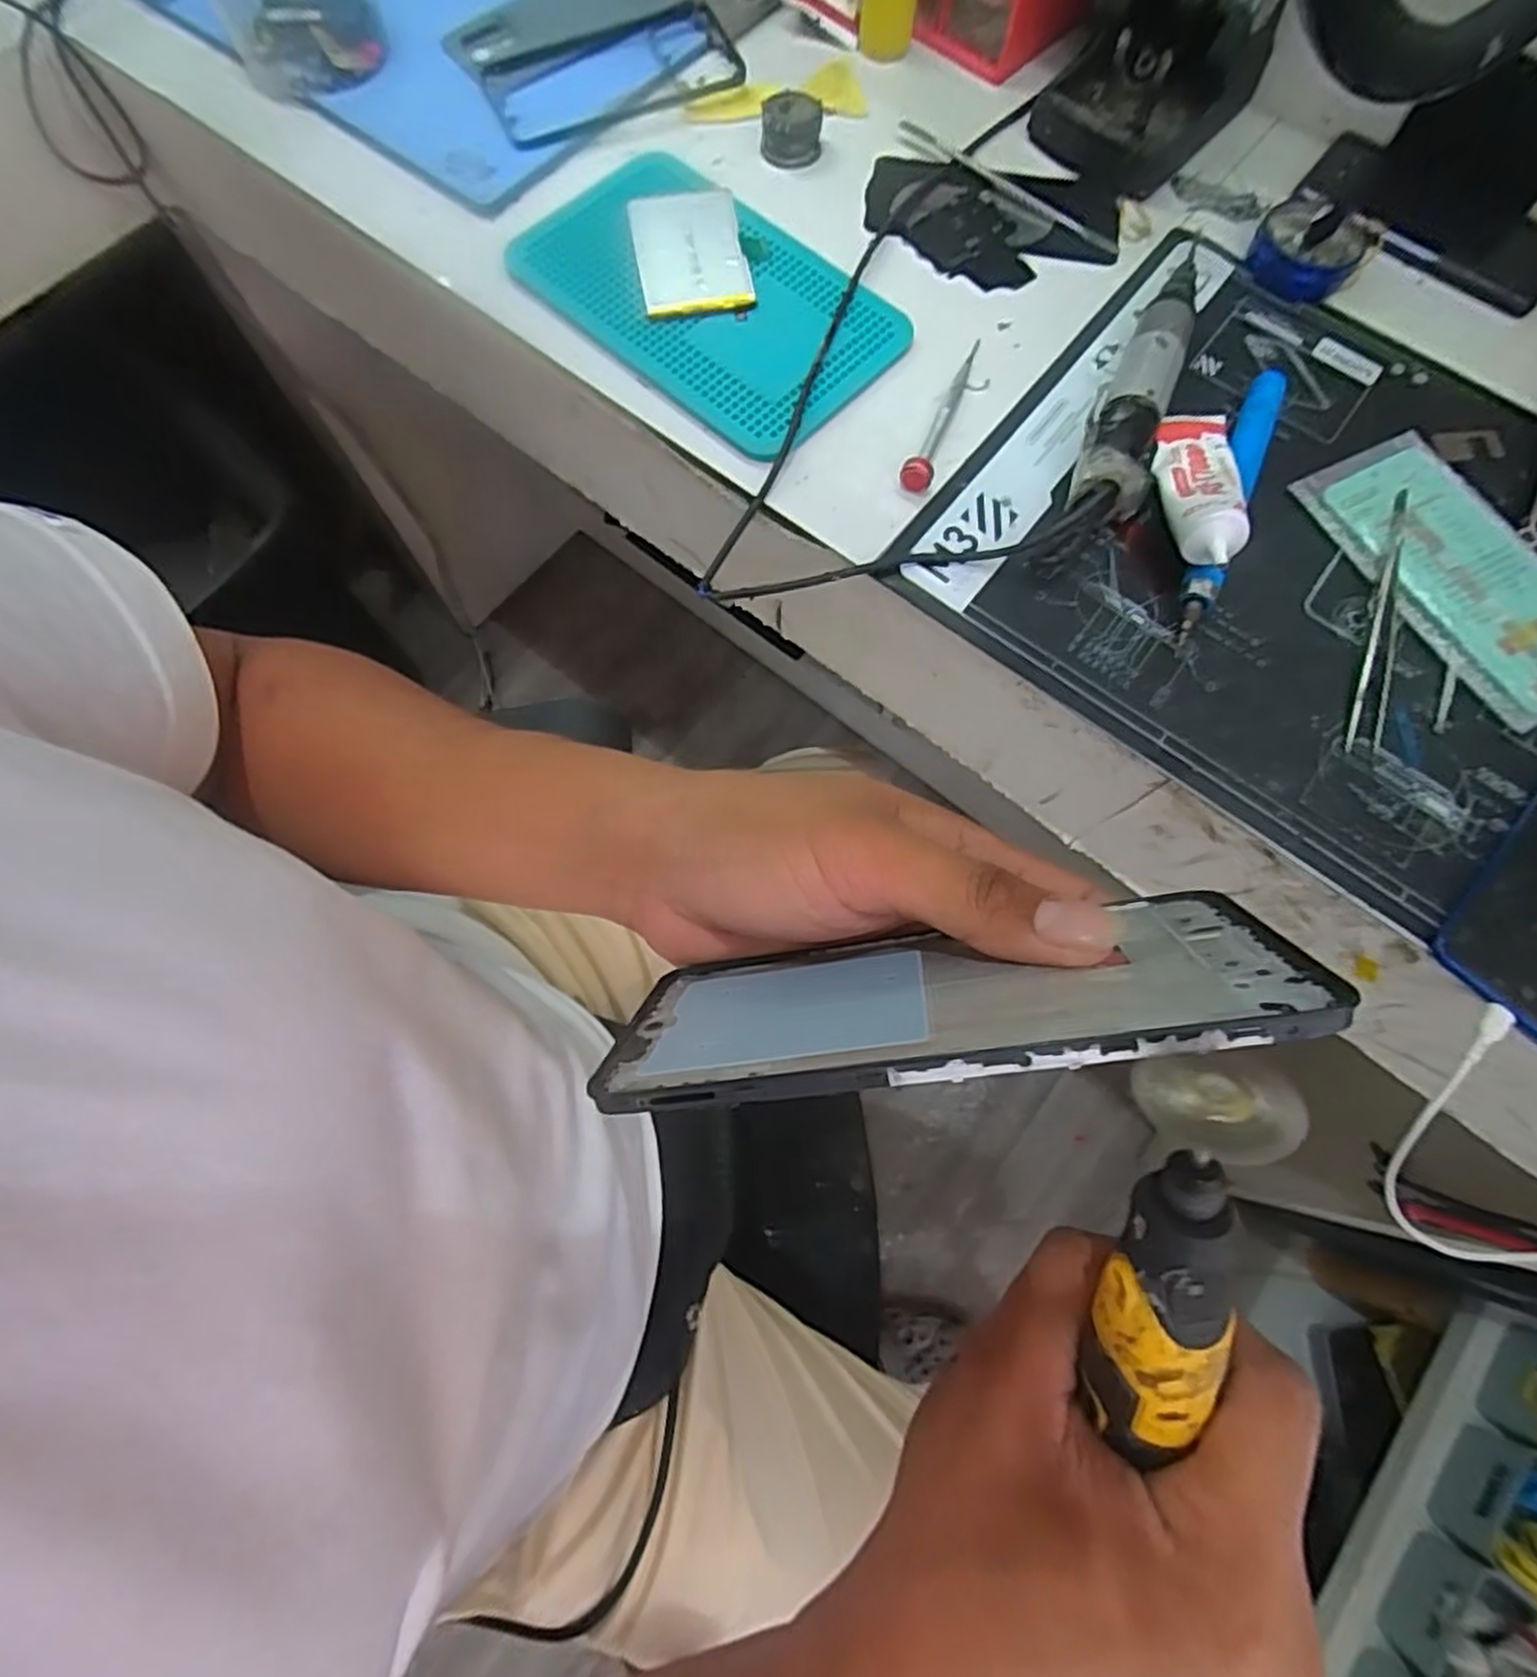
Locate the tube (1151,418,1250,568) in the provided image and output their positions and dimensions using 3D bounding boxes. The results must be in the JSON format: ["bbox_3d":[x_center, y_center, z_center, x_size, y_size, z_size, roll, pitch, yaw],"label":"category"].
[{"bbox_3d":[0.226,-0.190,0.403,0.040,0.023,0.120,11,58,4],"label":"tube"}]

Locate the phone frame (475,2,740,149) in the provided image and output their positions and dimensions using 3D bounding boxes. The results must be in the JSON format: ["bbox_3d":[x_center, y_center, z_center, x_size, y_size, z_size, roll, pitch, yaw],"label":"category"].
[{"bbox_3d":[-0.103,-0.510,0.505,0.167,0.015,0.083,-24,74,-7],"label":"phone frame"}]

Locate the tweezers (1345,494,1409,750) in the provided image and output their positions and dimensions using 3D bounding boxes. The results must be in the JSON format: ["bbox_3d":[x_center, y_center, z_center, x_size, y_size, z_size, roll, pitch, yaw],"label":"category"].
[{"bbox_3d":[0.319,-0.112,0.392,0.017,0.013,0.150,19,73,6],"label":"tweezers"}]

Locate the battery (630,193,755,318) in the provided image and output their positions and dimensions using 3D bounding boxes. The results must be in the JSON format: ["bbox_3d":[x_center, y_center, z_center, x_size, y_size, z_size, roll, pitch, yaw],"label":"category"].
[{"bbox_3d":[-0.047,-0.352,0.455,0.063,0.008,0.091,-9,75,-3],"label":"battery"}]

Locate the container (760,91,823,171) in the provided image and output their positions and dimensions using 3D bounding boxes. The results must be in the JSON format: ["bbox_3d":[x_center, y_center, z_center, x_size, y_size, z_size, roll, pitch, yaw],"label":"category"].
[{"bbox_3d":[0.015,-0.457,0.490,0.038,0.027,0.031,1,72,1],"label":"container"}]

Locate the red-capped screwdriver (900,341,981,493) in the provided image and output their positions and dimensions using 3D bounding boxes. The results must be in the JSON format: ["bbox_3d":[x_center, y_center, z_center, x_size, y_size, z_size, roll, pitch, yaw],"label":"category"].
[{"bbox_3d":[0.104,-0.243,0.430,0.016,0.018,0.118,25,74,8],"label":"red-capped screwdriver"}]

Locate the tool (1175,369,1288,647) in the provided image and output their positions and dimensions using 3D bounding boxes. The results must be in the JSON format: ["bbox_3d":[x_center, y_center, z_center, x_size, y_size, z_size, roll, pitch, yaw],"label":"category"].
[{"bbox_3d":[0.249,-0.181,0.408,0.023,0.018,0.174,22,74,7],"label":"tool"}]

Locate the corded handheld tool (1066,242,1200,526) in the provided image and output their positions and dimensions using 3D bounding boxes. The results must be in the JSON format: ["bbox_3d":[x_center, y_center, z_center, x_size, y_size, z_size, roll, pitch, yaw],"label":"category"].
[{"bbox_3d":[0.212,-0.255,0.426,0.038,0.035,0.188,23,74,7],"label":"corded handheld tool"}]

